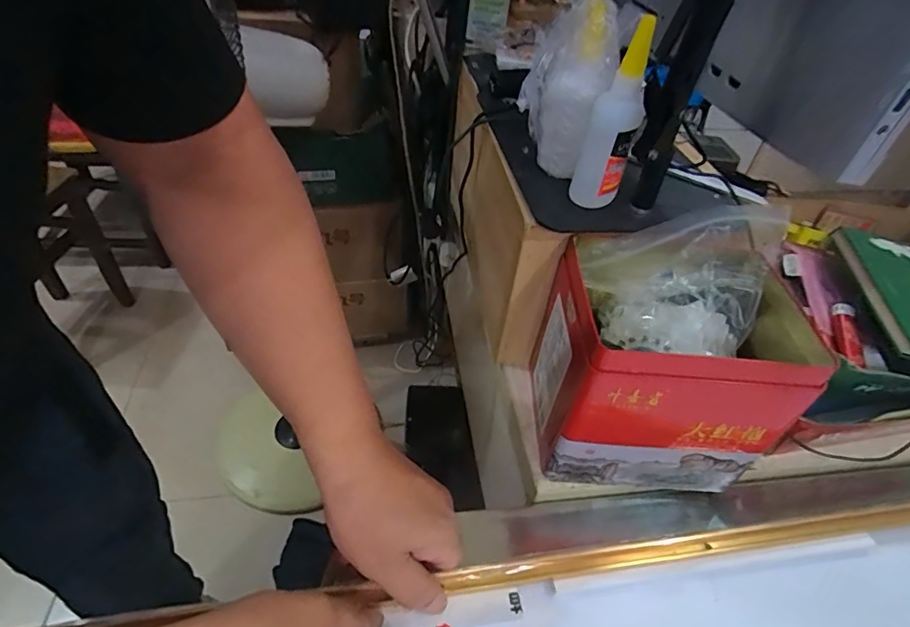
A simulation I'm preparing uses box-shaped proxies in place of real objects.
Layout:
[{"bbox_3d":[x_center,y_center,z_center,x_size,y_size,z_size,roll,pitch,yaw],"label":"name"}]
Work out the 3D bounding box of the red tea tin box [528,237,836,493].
[{"bbox_3d":[0.166,0.051,0.438,0.172,0.169,0.134,4,44,-3],"label":"red tea tin box"}]

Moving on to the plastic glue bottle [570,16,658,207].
[{"bbox_3d":[0.125,-0.148,0.394,0.041,0.132,0.035,14,44,7],"label":"plastic glue bottle"}]

